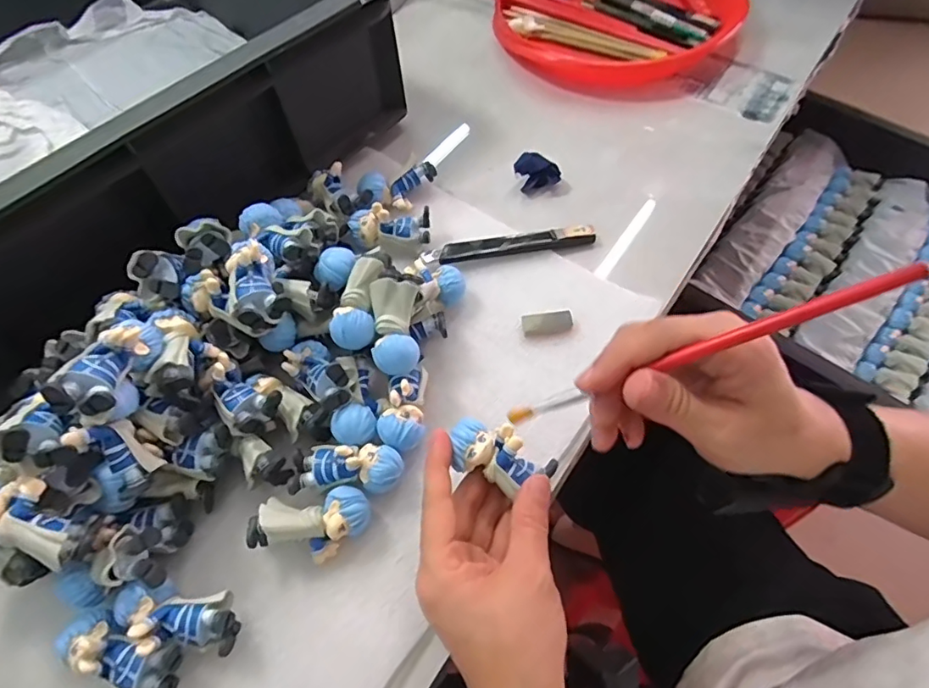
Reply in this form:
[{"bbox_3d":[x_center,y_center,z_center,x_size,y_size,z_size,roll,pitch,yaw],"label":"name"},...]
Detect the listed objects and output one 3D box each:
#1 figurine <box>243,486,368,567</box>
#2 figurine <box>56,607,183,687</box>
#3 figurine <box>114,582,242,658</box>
[{"bbox_3d":[-0.085,0.099,0.292,0.062,0.025,0.035,-3,59,-15],"label":"figurine"},{"bbox_3d":[-0.169,0.153,0.260,0.060,0.019,0.026,29,64,2],"label":"figurine"},{"bbox_3d":[-0.148,0.141,0.271,0.062,0.023,0.030,14,60,-5],"label":"figurine"}]

